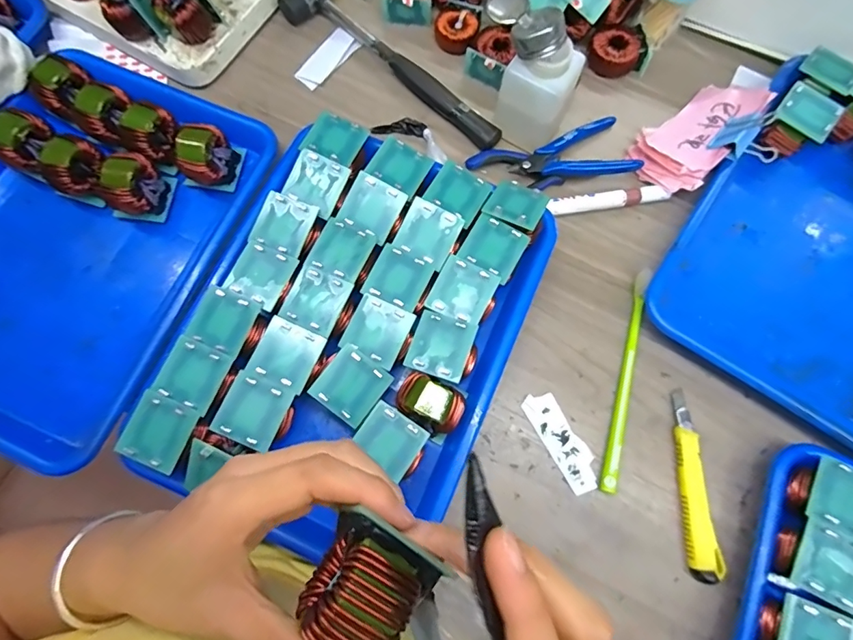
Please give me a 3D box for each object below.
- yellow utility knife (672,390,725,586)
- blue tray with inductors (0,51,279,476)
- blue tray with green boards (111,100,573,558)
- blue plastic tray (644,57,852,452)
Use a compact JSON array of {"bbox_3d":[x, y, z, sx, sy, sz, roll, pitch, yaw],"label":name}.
[{"bbox_3d":[0.207,0.125,0.365,0.021,0.011,0.136,1,73,-1],"label":"yellow utility knife"},{"bbox_3d":[-0.302,-0.071,0.394,0.244,0.051,0.324,23,74,6],"label":"blue tray with inductors"},{"bbox_3d":[-0.054,0.005,0.379,0.240,0.055,0.312,23,74,5],"label":"blue tray with green boards"},{"bbox_3d":[0.350,-0.045,0.404,0.245,0.042,0.276,34,75,8],"label":"blue plastic tray"}]

